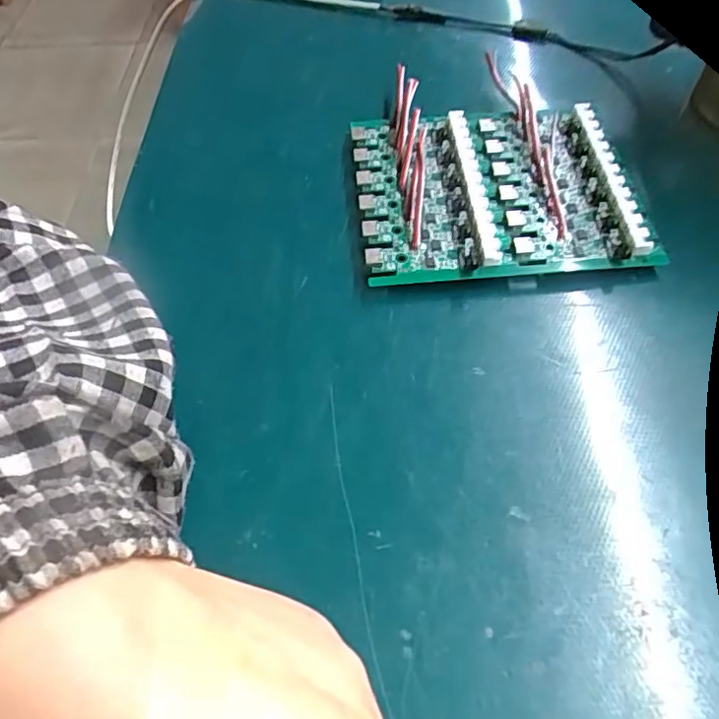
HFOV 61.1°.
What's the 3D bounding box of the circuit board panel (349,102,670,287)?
[{"bbox_3d":[0.068,-0.077,0.275,0.135,0.016,0.095,-5,57,1],"label":"circuit board panel"}]

